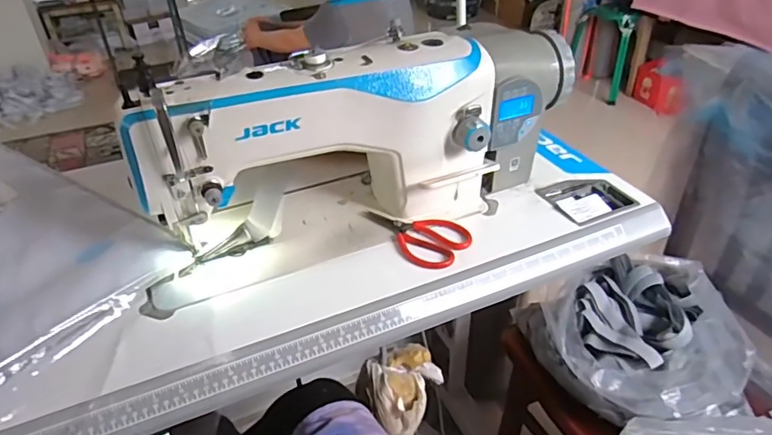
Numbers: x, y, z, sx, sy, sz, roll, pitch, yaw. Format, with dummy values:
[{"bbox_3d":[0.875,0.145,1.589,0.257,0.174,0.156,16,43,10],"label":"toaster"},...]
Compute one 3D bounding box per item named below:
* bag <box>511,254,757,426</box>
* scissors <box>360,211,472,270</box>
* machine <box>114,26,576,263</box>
[{"bbox_3d":[0.402,0.196,0.863,0.270,0.153,0.290,-5,37,-5],"label":"bag"},{"bbox_3d":[0.033,0.019,0.723,0.155,0.014,0.085,24,44,30],"label":"scissors"},{"bbox_3d":[-0.029,-0.114,0.718,0.551,0.233,0.182,-13,38,-15],"label":"machine"}]

